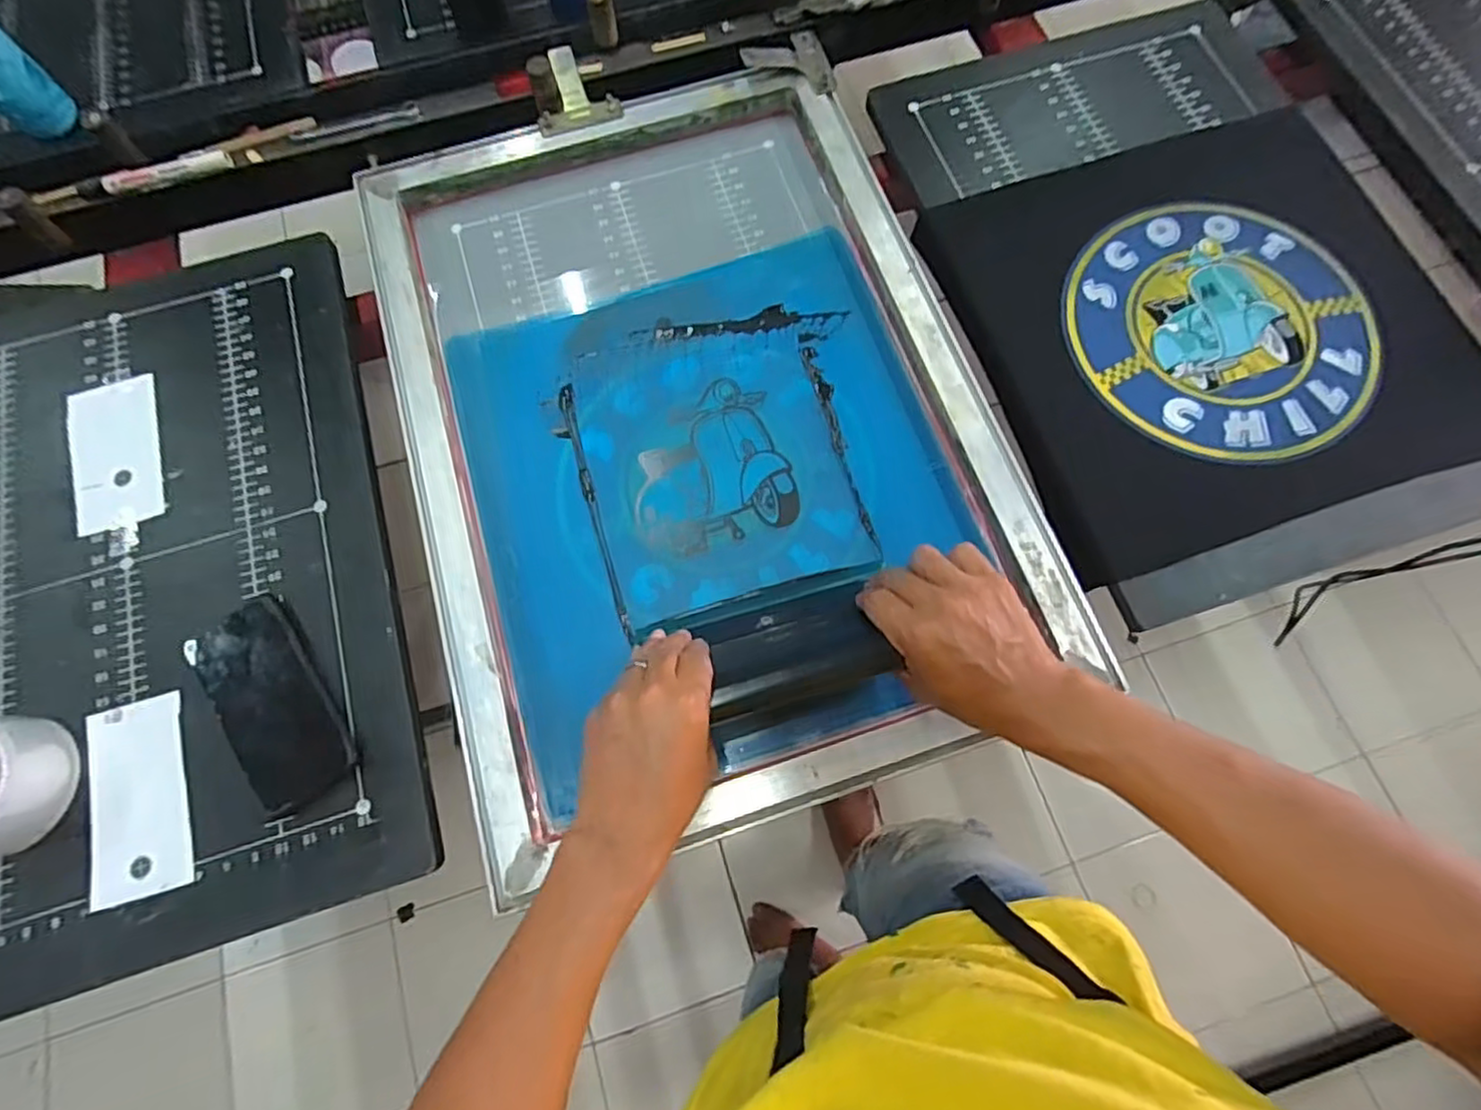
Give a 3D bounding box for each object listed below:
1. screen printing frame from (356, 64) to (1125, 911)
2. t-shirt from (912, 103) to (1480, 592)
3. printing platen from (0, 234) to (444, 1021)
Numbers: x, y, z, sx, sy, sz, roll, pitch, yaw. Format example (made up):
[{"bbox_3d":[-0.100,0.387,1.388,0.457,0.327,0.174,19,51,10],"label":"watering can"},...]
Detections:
[{"bbox_3d":[-0.043,-0.127,0.579,0.464,0.040,0.656,-18,72,-5],"label":"screen printing frame"},{"bbox_3d":[0.426,-0.200,0.615,0.400,0.045,0.419,-17,72,-5],"label":"t-shirt"},{"bbox_3d":[-0.495,0.011,0.553,0.396,0.015,0.595,-17,72,-5],"label":"printing platen"}]

